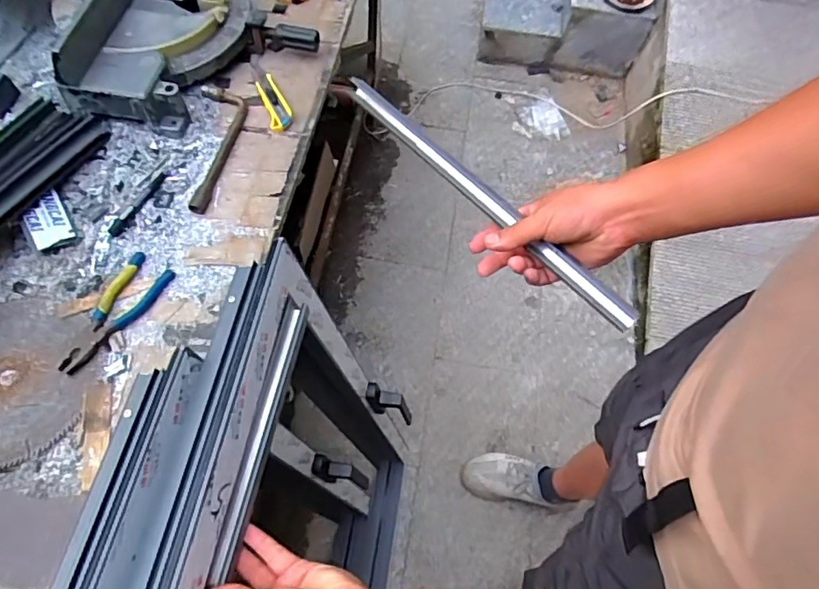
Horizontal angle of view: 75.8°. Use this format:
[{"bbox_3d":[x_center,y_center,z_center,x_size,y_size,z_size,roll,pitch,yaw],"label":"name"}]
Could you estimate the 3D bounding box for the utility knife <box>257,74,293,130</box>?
[{"bbox_3d":[-0.244,-0.350,0.958,0.043,0.027,0.142,-16,65,-13],"label":"utility knife"}]

